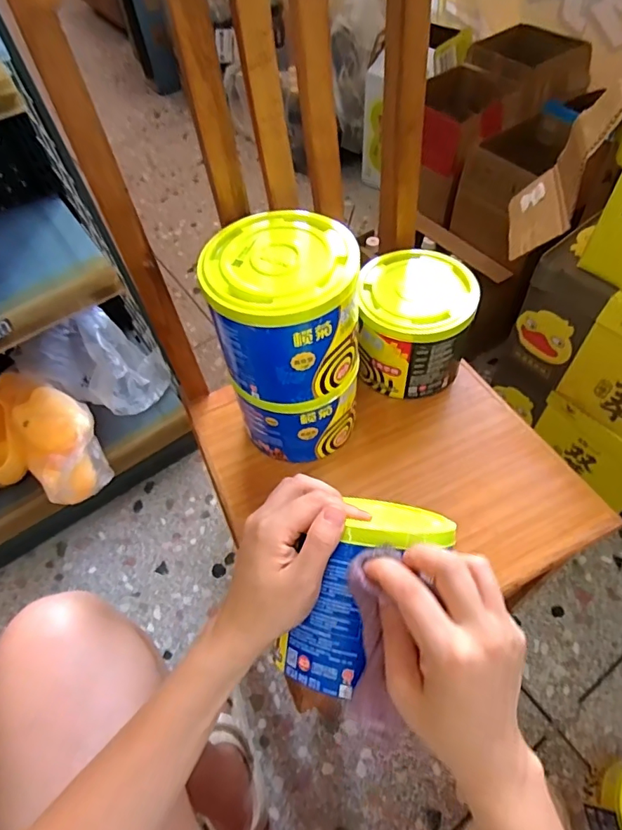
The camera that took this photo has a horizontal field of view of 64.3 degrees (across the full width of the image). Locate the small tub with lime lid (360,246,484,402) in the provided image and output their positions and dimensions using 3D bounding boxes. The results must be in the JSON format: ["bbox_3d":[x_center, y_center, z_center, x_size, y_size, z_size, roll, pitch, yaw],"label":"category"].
[{"bbox_3d":[0.121,-0.111,0.592,0.130,0.119,0.139,15,59,14],"label":"small tub with lime lid"}]

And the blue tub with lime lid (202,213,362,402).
[{"bbox_3d":[-0.024,-0.097,0.459,0.124,0.123,0.130,-2,57,3],"label":"blue tub with lime lid"}]

